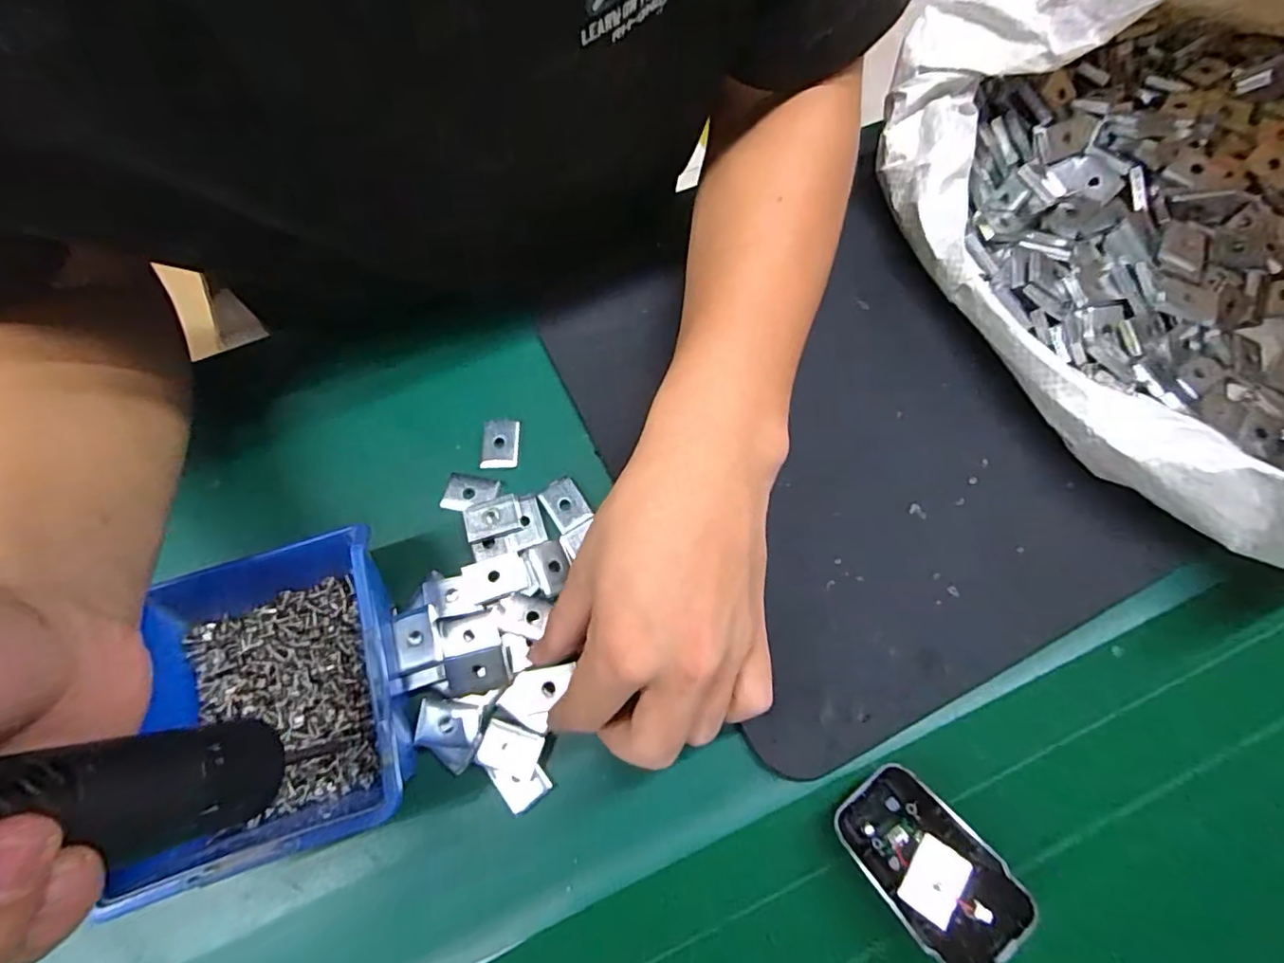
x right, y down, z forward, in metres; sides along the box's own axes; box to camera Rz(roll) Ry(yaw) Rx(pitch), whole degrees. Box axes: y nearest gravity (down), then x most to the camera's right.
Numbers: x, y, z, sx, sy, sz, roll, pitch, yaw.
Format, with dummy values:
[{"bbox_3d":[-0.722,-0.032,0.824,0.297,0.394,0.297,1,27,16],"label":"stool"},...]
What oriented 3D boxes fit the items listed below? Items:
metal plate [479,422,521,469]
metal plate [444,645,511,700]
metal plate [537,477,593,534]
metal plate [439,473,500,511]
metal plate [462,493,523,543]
[{"bbox_3d":[-0.078,-0.021,0.318,0.020,0.004,0.027,-1,69,1],"label":"metal plate"},{"bbox_3d":[-0.078,0.090,0.271,0.028,0.006,0.018,-13,70,-4],"label":"metal plate"},{"bbox_3d":[-0.041,0.012,0.305,0.020,0.004,0.026,-33,72,-11],"label":"metal plate"},{"bbox_3d":[-0.092,0.006,0.308,0.028,0.004,0.020,10,70,5],"label":"metal plate"},{"bbox_3d":[-0.077,0.019,0.300,0.028,0.009,0.019,-16,70,-5],"label":"metal plate"}]

